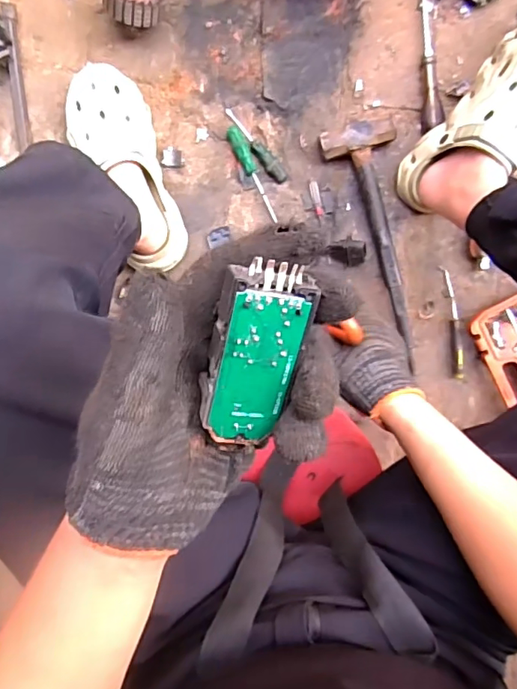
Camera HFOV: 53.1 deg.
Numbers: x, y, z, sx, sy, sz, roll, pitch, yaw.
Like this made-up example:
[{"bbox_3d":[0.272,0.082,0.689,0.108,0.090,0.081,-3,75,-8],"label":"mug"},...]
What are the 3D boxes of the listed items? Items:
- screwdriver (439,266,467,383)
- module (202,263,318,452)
[{"bbox_3d":[0.281,-0.029,0.745,0.016,0.016,0.167,-10,97,0],"label":"screwdriver"},{"bbox_3d":[-0.001,0.007,0.208,0.035,0.010,0.076,10,110,-7],"label":"module"}]

